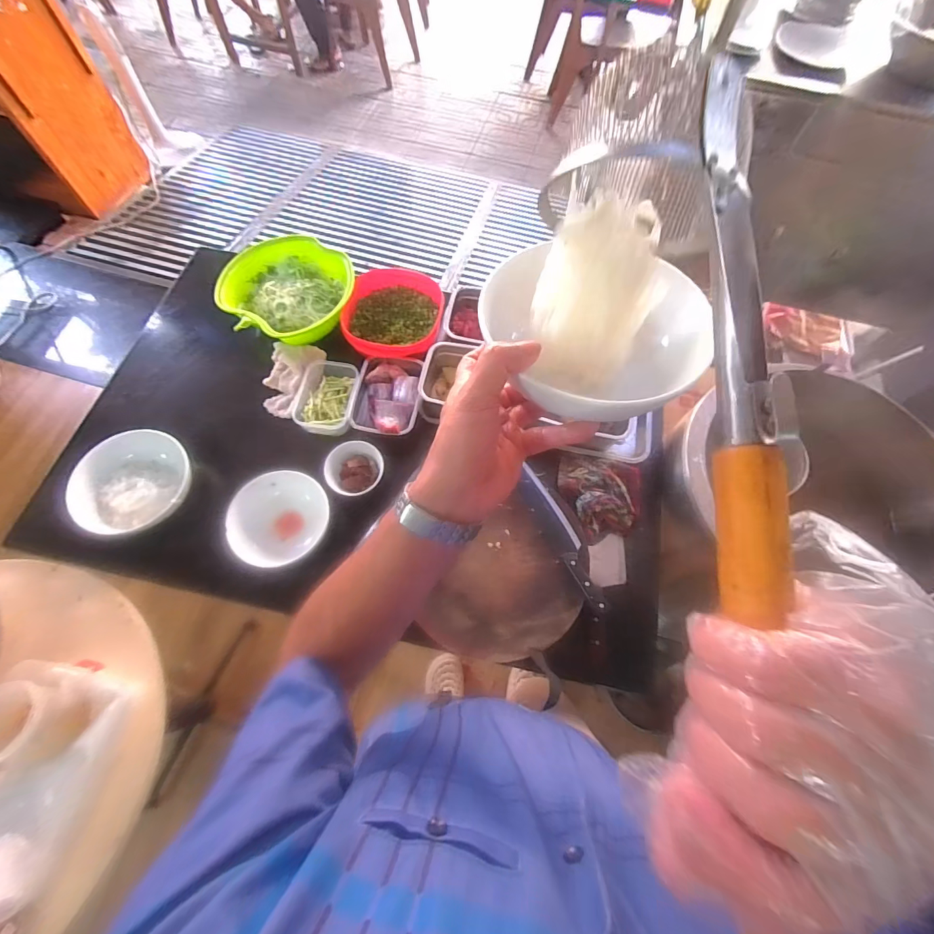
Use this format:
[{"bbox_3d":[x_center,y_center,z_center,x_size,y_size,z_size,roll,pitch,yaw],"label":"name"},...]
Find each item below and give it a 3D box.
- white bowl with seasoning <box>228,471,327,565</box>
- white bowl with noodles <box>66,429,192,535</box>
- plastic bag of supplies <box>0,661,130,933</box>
[{"bbox_3d":[-0.326,0.097,0.737,0.161,0.091,0.161,1,67,-2],"label":"white bowl with seasoning"},{"bbox_3d":[-0.598,0.028,0.746,0.177,0.073,0.189,1,67,-2],"label":"white bowl with noodles"},{"bbox_3d":[-0.601,0.449,0.530,0.152,0.108,0.353,15,67,4],"label":"plastic bag of supplies"}]

